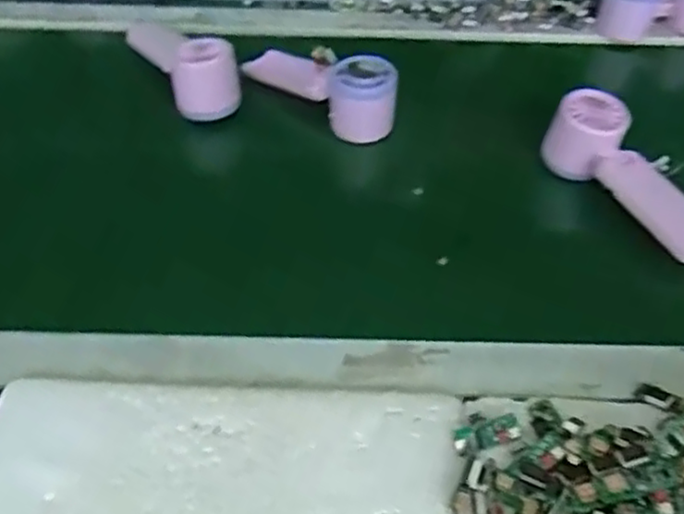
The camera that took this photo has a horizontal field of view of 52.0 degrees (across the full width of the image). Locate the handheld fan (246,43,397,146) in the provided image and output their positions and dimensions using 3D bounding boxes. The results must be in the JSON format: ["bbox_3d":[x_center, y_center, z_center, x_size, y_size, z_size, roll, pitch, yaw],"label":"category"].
[{"bbox_3d":[-0.015,-0.163,0.636,0.150,0.053,0.065,32,54,25],"label":"handheld fan"}]

